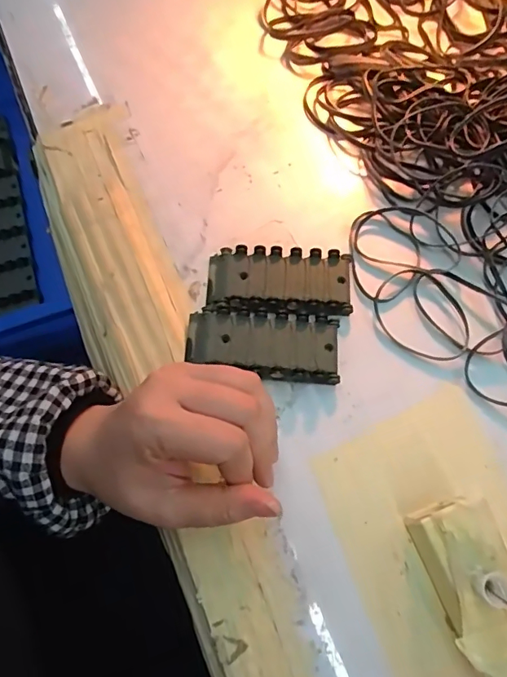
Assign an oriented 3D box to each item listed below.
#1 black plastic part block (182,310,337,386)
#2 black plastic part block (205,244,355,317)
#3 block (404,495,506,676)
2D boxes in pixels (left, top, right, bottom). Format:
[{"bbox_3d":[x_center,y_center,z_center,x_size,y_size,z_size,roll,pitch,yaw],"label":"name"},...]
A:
[{"bbox_3d":[0.005,0.005,0.318,0.096,0.016,0.042,4,68,0],"label":"black plastic part block"},{"bbox_3d":[0.018,-0.037,0.336,0.096,0.015,0.047,3,68,-1],"label":"black plastic part block"},{"bbox_3d":[0.113,0.128,0.256,0.045,0.043,0.084,-18,69,-5],"label":"block"}]

